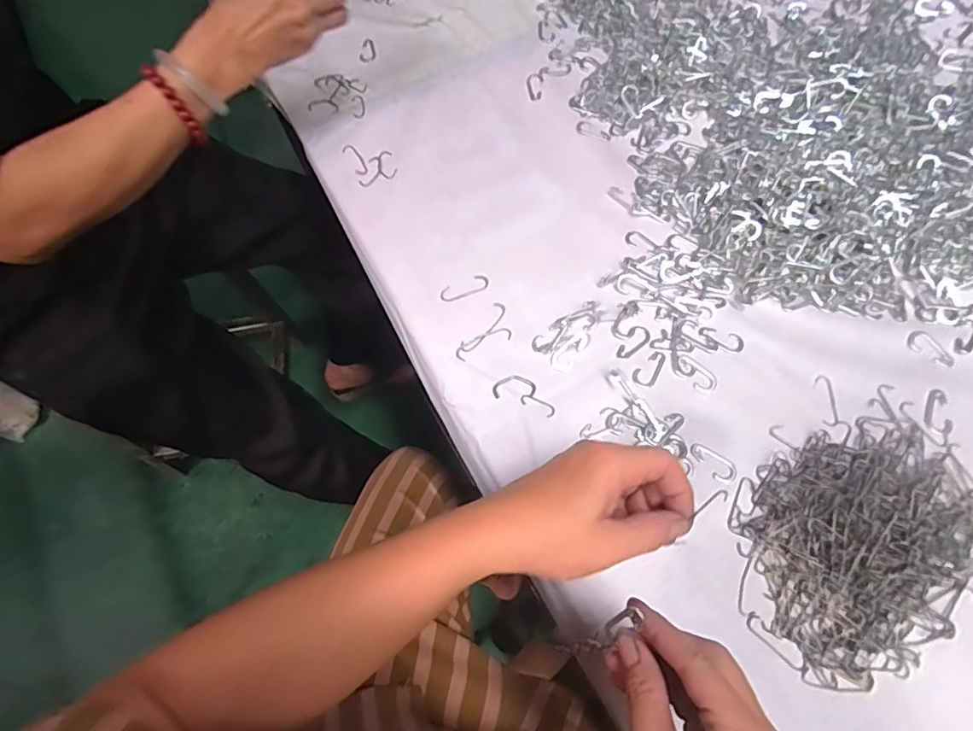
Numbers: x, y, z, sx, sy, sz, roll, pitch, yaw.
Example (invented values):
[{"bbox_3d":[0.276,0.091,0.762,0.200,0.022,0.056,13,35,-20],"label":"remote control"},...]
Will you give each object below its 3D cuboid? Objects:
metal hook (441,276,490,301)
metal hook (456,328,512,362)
[{"bbox_3d":[-0.020,-0.070,0.496,0.046,0.004,0.017,-23,67,-7],"label":"metal hook"},{"bbox_3d":[-0.003,-0.020,0.468,0.051,0.004,0.015,-25,68,-8],"label":"metal hook"}]

